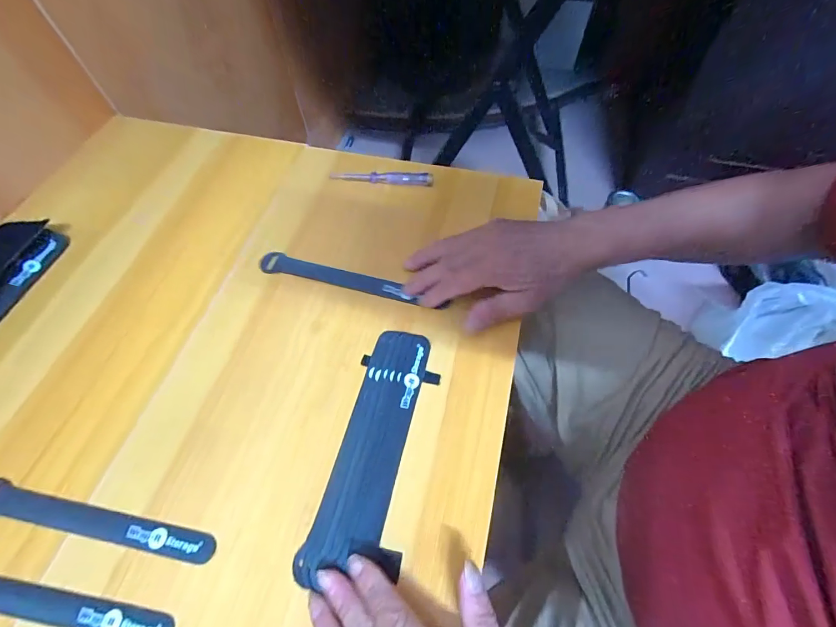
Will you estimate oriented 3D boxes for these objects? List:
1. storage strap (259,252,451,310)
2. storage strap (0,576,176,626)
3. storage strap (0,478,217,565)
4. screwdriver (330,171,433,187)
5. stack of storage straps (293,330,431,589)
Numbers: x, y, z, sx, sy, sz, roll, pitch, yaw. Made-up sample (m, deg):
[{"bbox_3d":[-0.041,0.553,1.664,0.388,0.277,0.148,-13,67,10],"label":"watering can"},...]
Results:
[{"bbox_3d":[-0.067,-0.033,0.396,0.198,0.007,0.022,14,63,11],"label":"storage strap"},{"bbox_3d":[-0.260,0.198,0.272,0.195,0.004,0.023,6,62,5],"label":"storage strap"},{"bbox_3d":[-0.244,0.155,0.297,0.194,0.004,0.024,8,62,6],"label":"storage strap"},{"bbox_3d":[-0.041,-0.157,0.463,0.117,0.016,0.013,4,62,4],"label":"screwdriver"},{"bbox_3d":[-0.036,0.102,0.318,0.054,0.018,0.195,14,62,9],"label":"stack of storage straps"}]

